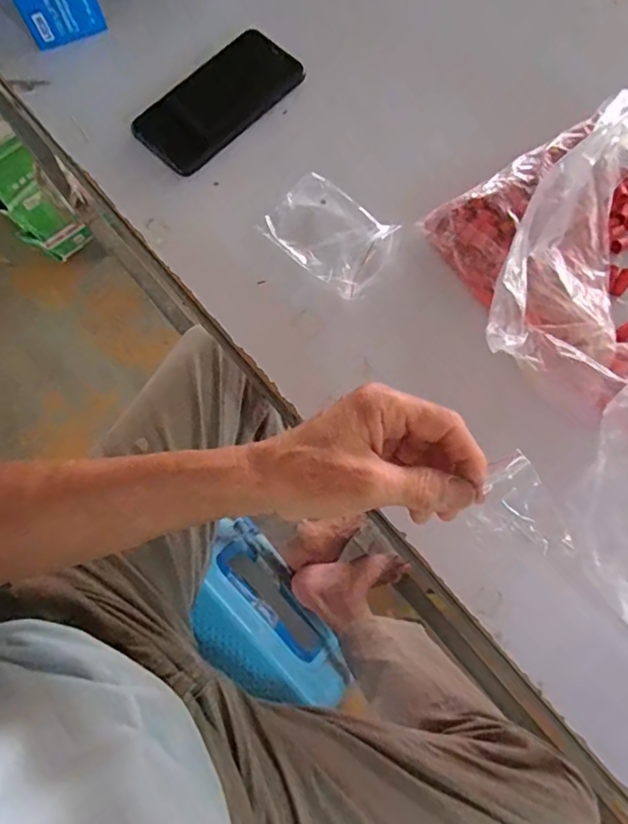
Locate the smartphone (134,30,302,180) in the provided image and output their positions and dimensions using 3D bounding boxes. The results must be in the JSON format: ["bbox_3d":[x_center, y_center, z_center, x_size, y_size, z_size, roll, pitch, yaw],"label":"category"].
[{"bbox_3d":[-0.091,-0.288,0.493,0.082,0.012,0.154,43,81,11],"label":"smartphone"}]

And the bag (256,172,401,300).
[{"bbox_3d":[0.015,-0.150,0.444,0.072,0.019,0.105,-44,78,-10],"label":"bag"}]

